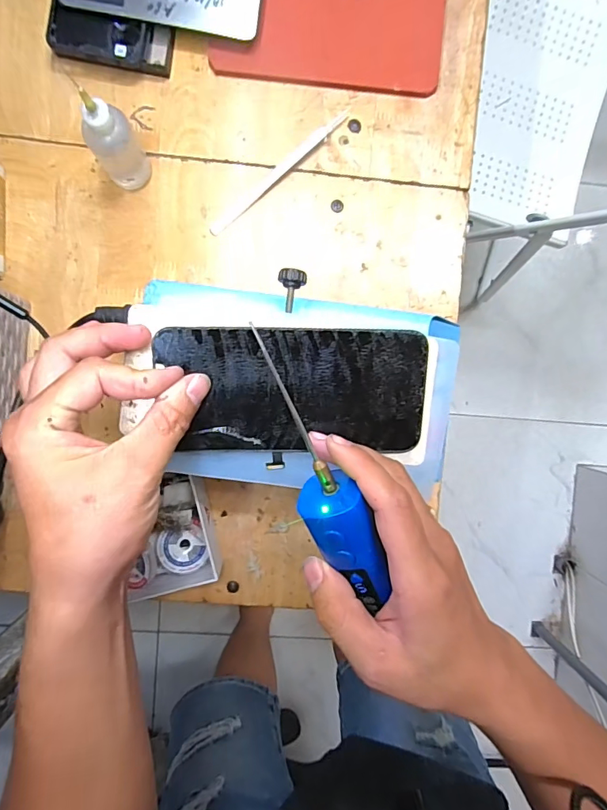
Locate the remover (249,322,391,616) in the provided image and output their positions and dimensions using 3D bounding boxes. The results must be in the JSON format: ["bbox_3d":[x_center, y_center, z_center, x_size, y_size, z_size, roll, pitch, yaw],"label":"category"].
[{"bbox_3d":[0.009,0.040,0.236,0.032,0.022,0.164,-24,106,-2],"label":"remover"}]

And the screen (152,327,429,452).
[{"bbox_3d":[-0.003,-0.007,0.267,0.151,0.008,0.073,0,106,-5],"label":"screen"}]

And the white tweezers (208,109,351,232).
[{"bbox_3d":[-0.024,-0.208,0.405,0.156,0.005,0.013,-42,95,0],"label":"white tweezers"}]

